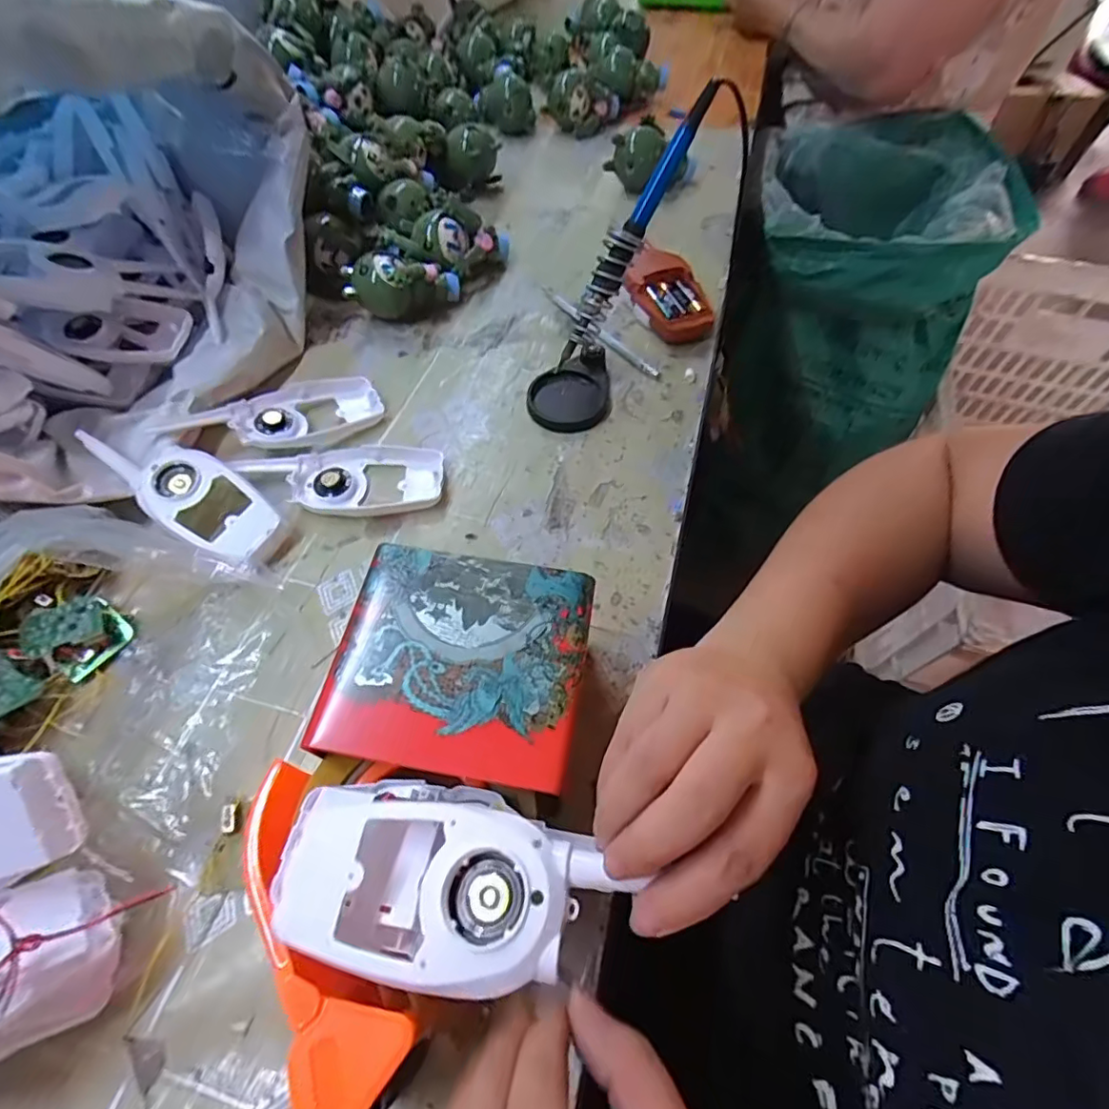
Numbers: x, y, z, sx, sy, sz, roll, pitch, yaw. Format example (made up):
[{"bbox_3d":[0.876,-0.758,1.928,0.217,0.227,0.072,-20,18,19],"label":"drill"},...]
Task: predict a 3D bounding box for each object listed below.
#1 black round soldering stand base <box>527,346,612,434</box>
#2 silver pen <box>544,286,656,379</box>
[{"bbox_3d":[0.012,-0.140,0.476,0.068,0.021,0.079,-1,59,-1],"label":"black round soldering stand base"},{"bbox_3d":[0.039,-0.209,0.522,0.012,0.006,0.162,-32,64,-18],"label":"silver pen"}]

